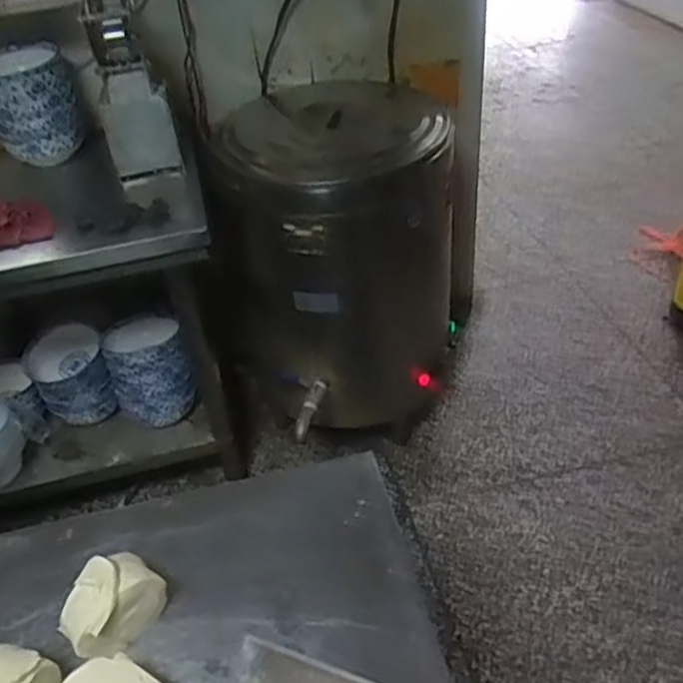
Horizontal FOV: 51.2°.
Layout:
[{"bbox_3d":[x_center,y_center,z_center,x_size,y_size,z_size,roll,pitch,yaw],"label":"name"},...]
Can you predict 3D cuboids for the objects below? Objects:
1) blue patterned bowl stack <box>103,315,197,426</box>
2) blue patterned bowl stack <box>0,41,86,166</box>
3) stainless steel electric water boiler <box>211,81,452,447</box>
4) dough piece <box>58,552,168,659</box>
[{"bbox_3d":[-0.472,0.066,1.753,0.186,0.196,0.207,-20,42,-18],"label":"blue patterned bowl stack"},{"bbox_3d":[-0.683,-0.526,1.580,0.199,0.210,0.181,-20,42,-18],"label":"blue patterned bowl stack"},{"bbox_3d":[-0.007,-0.188,1.775,0.540,0.731,0.565,-4,39,2],"label":"stainless steel electric water boiler"},{"bbox_3d":[-0.225,0.259,0.701,0.071,0.069,0.096,28,50,35],"label":"dough piece"}]

